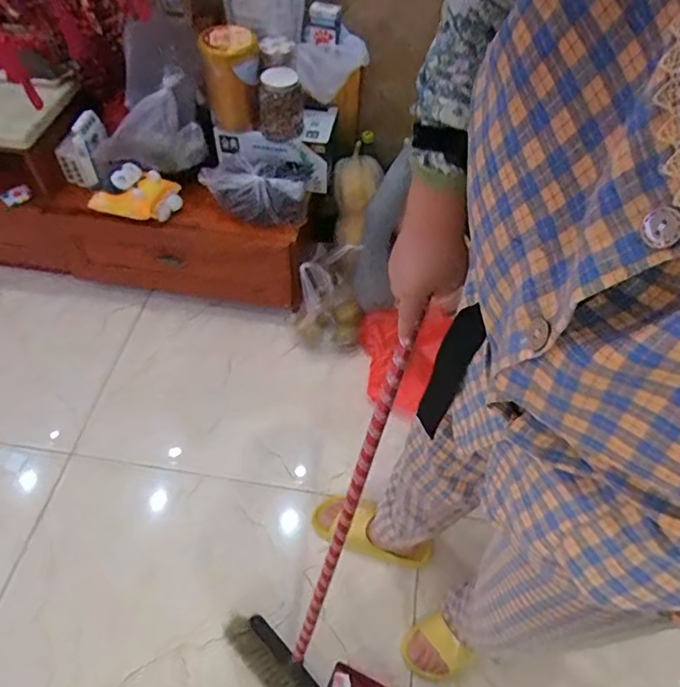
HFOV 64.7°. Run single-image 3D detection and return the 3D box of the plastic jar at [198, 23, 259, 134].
[{"bbox_3d":[-0.239,-0.585,1.191,0.113,0.199,0.123,-5,54,-6],"label":"plastic jar"}]

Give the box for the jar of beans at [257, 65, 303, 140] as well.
[{"bbox_3d":[-0.135,-0.541,1.217,0.097,0.133,0.075,-5,54,-6],"label":"jar of beans"}]

